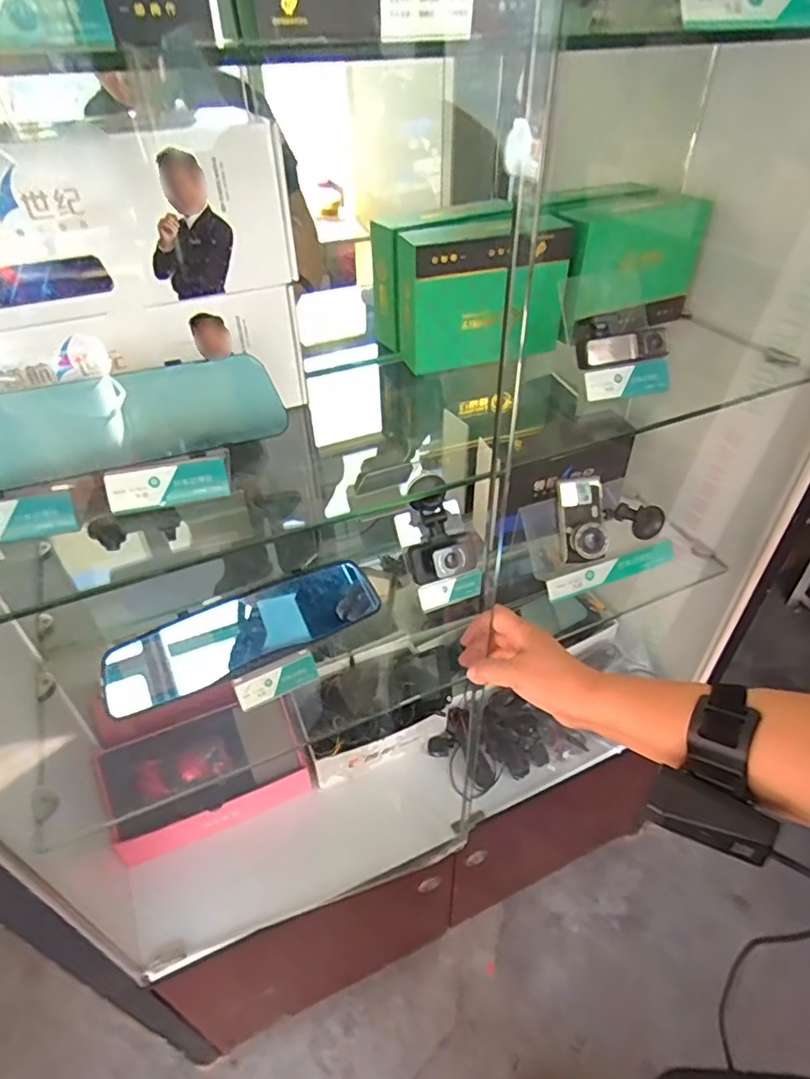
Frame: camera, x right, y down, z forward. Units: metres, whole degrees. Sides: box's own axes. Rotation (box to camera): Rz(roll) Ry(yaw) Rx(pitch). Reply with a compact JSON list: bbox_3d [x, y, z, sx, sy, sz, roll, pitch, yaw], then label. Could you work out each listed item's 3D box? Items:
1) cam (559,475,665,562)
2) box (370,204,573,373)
[{"bbox_3d":[0.270,-0.030,0.783,0.139,0.109,0.052,-5,7,-3],"label":"cam"},{"bbox_3d":[0.075,-0.268,0.647,0.189,0.128,0.121,-14,41,-14],"label":"box"}]

